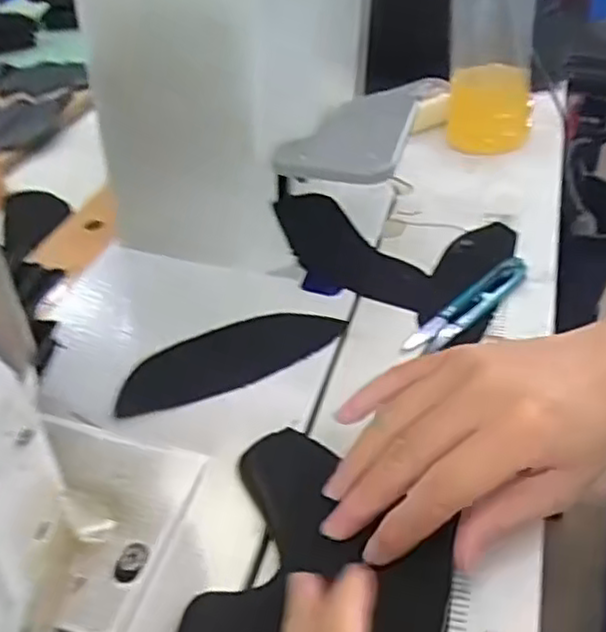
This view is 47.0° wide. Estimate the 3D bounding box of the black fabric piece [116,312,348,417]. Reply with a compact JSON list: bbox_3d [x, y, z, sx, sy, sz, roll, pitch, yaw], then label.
[{"bbox_3d":[-0.042,0.021,0.402,0.135,0.006,0.051,-23,40,-20],"label":"black fabric piece"}]

